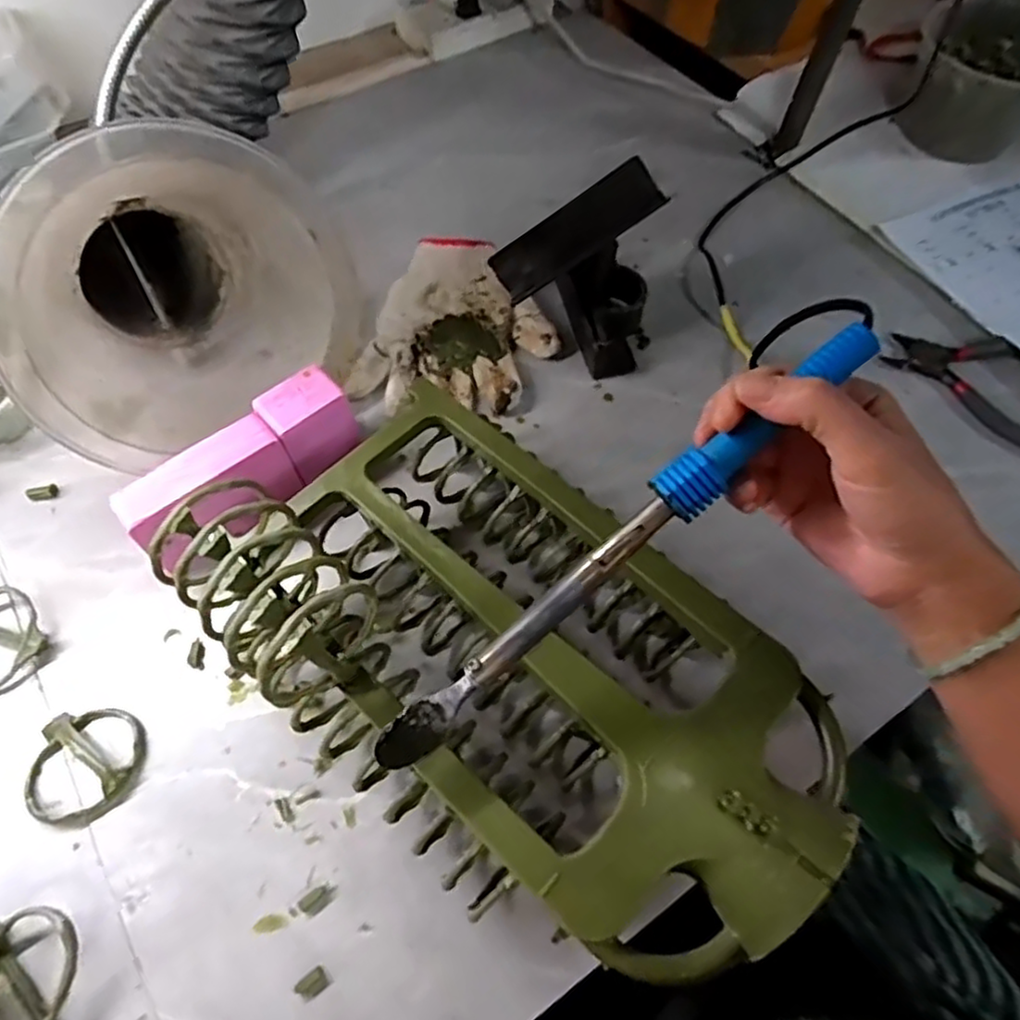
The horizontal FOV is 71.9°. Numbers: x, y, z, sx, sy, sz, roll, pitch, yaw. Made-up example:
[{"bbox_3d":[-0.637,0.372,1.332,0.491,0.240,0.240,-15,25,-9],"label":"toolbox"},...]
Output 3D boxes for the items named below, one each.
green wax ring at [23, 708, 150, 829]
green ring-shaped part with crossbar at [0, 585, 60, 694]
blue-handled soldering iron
[{"bbox_3d":[-0.254,0.151,0.418,0.066,0.013,0.067,0,60,0],"label":"green wax ring"},{"bbox_3d":[-0.335,0.084,0.451,0.062,0.019,0.069,-34,66,-18],"label":"green ring-shaped part with crossbar"},{"bbox_3d":[0.048,0.020,0.317,0.279,0.020,0.022,-42,66,6],"label":"blue-handled soldering iron"}]

